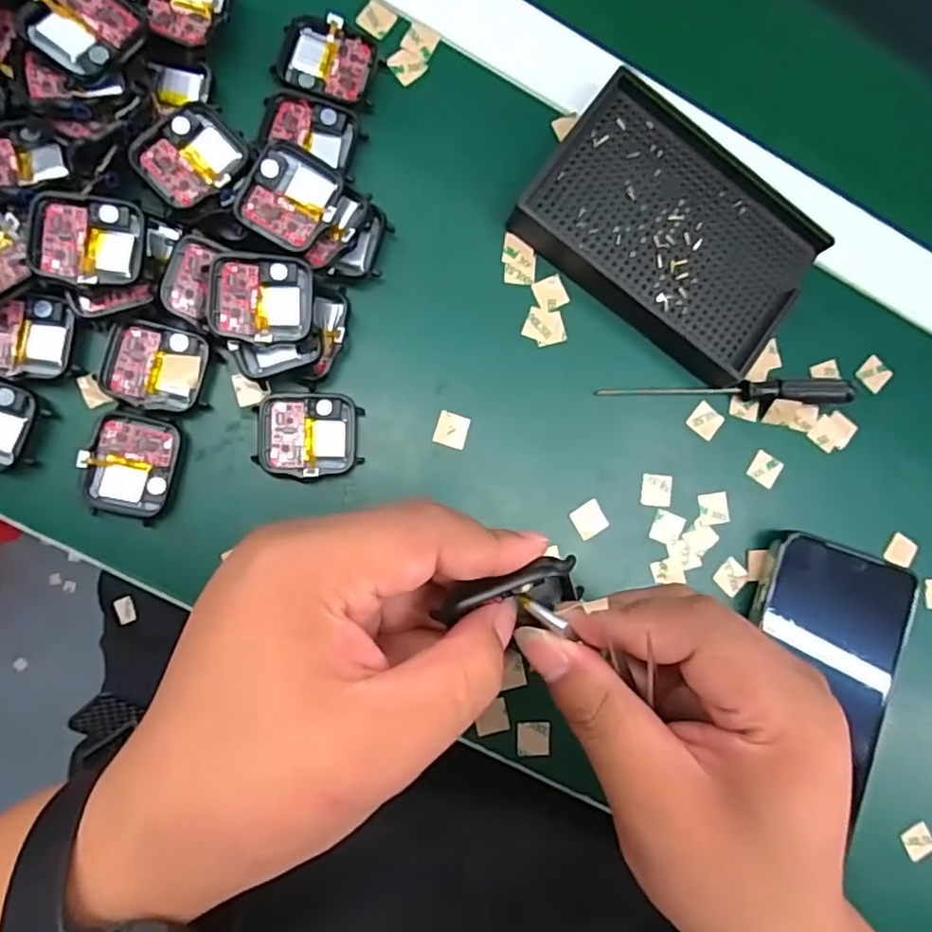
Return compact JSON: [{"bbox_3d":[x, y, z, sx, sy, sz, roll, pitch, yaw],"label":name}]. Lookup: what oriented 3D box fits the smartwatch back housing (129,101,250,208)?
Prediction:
[{"bbox_3d":[-0.117,-0.132,0.271,0.037,0.004,0.043,44,79,-4],"label":"smartwatch back housing"}]

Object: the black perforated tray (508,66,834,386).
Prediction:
[{"bbox_3d":[0.102,-0.116,0.313,0.134,0.021,0.101,38,85,-5],"label":"black perforated tray"}]

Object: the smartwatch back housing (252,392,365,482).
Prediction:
[{"bbox_3d":[-0.072,-0.014,0.291,0.045,0.014,0.038,1,89,-7],"label":"smartwatch back housing"}]

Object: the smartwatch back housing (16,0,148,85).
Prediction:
[{"bbox_3d":[-0.158,-0.181,0.261,0.037,0.005,0.040,37,79,-12],"label":"smartwatch back housing"}]

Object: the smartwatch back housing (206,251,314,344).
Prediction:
[{"bbox_3d":[-0.087,-0.071,0.270,0.043,0.007,0.037,3,89,-11],"label":"smartwatch back housing"}]

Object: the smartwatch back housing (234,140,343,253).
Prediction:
[{"bbox_3d":[-0.076,-0.117,0.276,0.038,0.005,0.041,27,83,-10],"label":"smartwatch back housing"}]

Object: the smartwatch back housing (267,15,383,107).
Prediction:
[{"bbox_3d":[-0.064,-0.192,0.301,0.046,0.008,0.036,12,88,-7],"label":"smartwatch back housing"}]

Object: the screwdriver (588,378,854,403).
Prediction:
[{"bbox_3d":[0.132,-0.039,0.319,0.128,0.013,0.012,0,89,-7],"label":"screwdriver"}]

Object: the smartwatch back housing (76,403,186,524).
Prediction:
[{"bbox_3d":[-0.146,-0.001,0.278,0.036,0.007,0.046,14,87,-7],"label":"smartwatch back housing"}]

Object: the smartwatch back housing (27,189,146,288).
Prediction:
[{"bbox_3d":[-0.157,-0.093,0.266,0.042,0.015,0.038,5,88,-7],"label":"smartwatch back housing"}]

